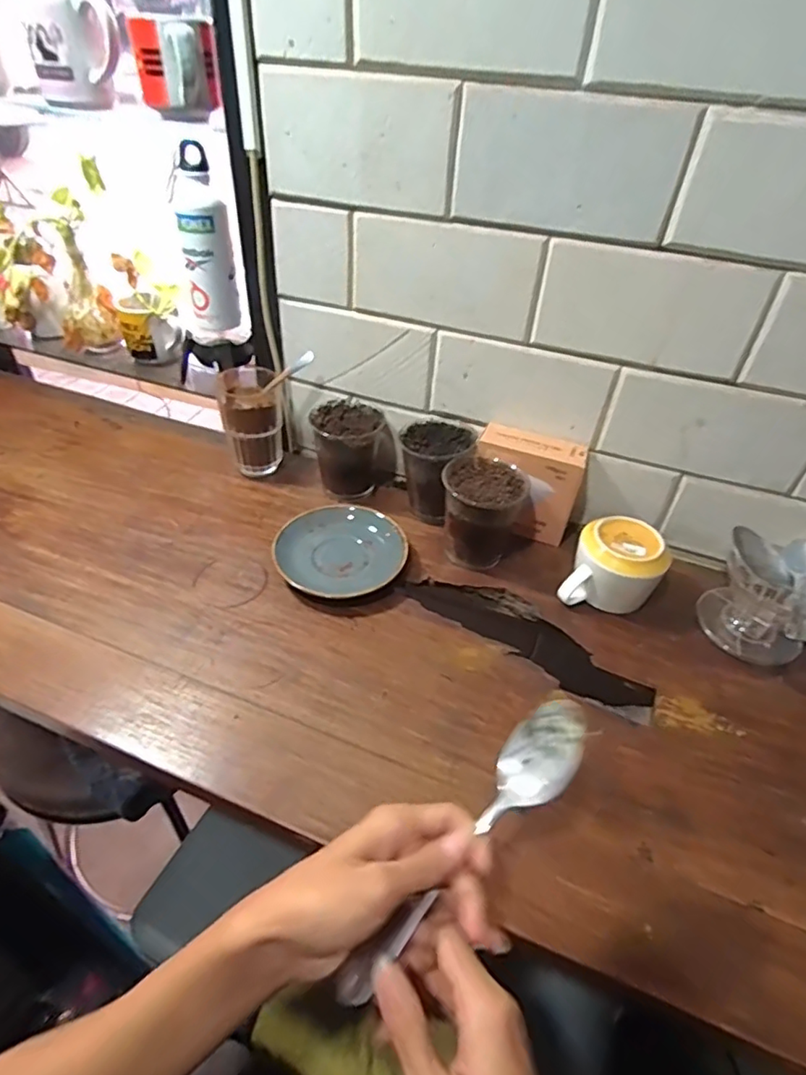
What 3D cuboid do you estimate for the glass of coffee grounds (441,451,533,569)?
[{"bbox_3d":[0.086,-0.027,0.620,0.086,0.100,0.081,18,45,15],"label":"glass of coffee grounds"}]

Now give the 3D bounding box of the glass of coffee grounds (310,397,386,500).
[{"bbox_3d":[-0.068,-0.110,0.696,0.080,0.101,0.076,-6,43,-10],"label":"glass of coffee grounds"}]

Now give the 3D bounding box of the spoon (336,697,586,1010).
[{"bbox_3d":[0.039,0.178,0.323,0.040,0.016,0.201,35,75,30],"label":"spoon"}]

